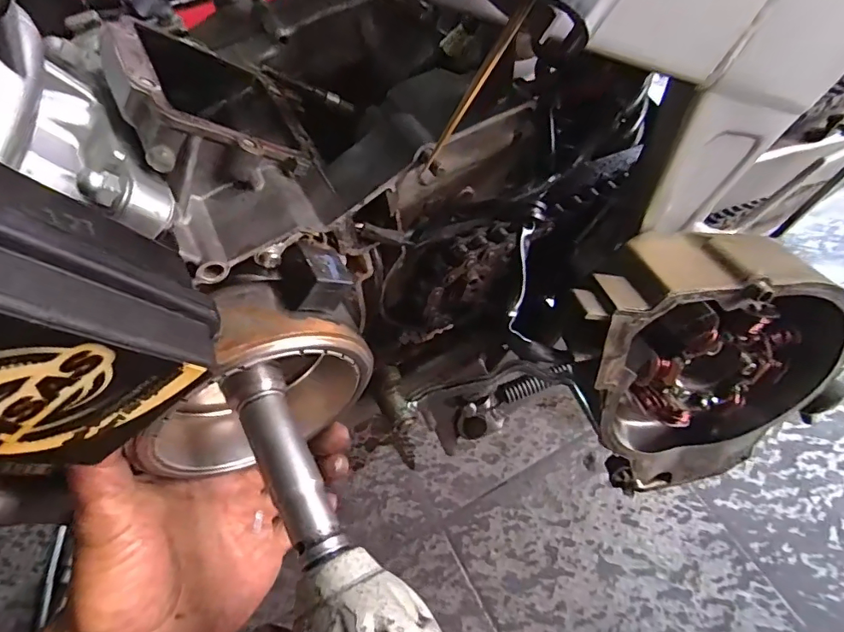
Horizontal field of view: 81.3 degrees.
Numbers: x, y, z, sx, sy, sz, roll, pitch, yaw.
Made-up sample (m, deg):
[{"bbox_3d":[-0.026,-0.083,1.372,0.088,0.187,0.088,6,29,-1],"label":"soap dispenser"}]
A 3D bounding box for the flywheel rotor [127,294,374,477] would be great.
[{"bbox_3d":[-0.083,0.033,0.244,0.109,0.111,0.035,-27,61,-13],"label":"flywheel rotor"}]

